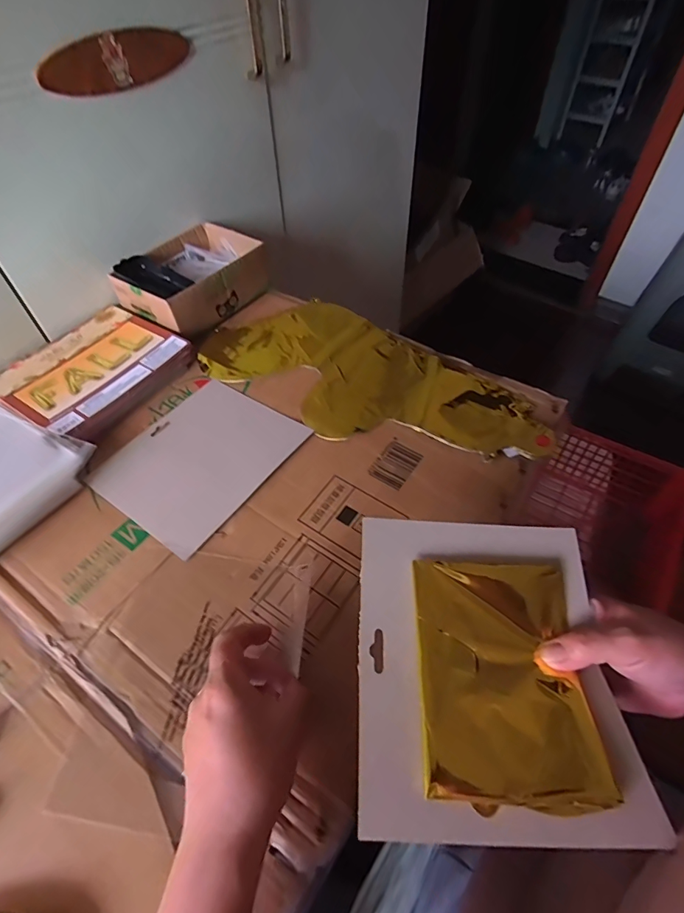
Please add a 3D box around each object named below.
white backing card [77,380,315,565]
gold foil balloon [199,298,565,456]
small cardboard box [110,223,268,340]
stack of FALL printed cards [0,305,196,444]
[{"bbox_3d":[-0.154,-0.003,0.485,0.161,0.004,0.188,29,58,22],"label":"white backing card"},{"bbox_3d":[0.029,-0.096,0.550,0.428,0.011,0.197,33,60,23],"label":"gold foil balloon"},{"bbox_3d":[-0.218,-0.260,0.658,0.151,0.068,0.187,31,59,23],"label":"small cardboard box"},{"bbox_3d":[-0.310,-0.108,0.568,0.180,0.028,0.198,28,58,21],"label":"stack of FALL printed cards"}]

